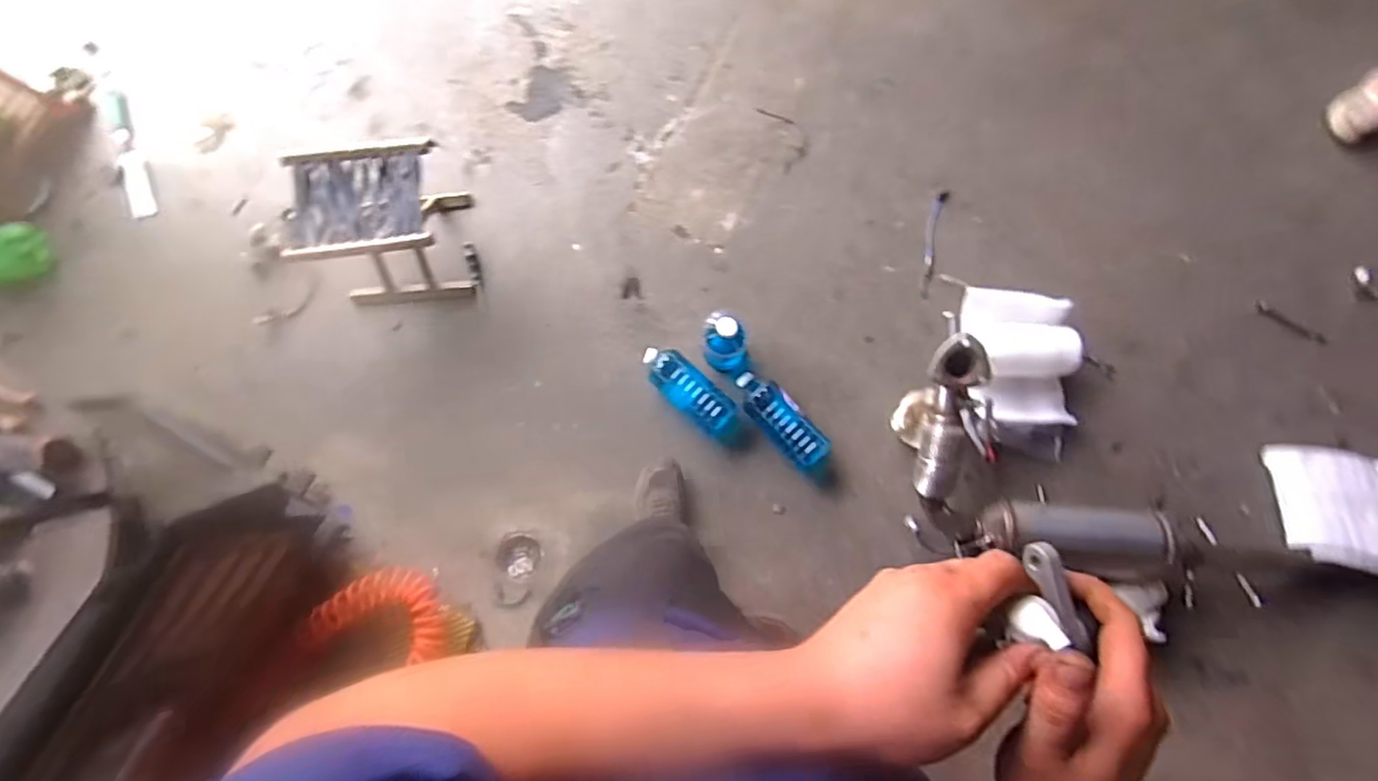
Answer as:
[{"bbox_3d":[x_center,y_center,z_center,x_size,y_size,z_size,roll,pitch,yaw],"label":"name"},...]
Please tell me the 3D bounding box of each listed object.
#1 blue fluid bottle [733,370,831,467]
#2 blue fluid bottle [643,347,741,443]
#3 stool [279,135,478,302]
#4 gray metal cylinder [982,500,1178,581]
[{"bbox_3d":[0.204,0.060,1.410,0.085,0.085,0.249,-42,84,-5],"label":"blue fluid bottle"},{"bbox_3d":[0.008,0.005,1.433,0.262,0.111,0.082,39,84,5],"label":"blue fluid bottle"},{"bbox_3d":[-0.646,-0.357,1.400,0.277,0.285,0.270,-7,82,-1],"label":"stool"},{"bbox_3d":[0.806,0.308,1.323,0.385,0.110,0.146,3,82,1],"label":"gray metal cylinder"}]

